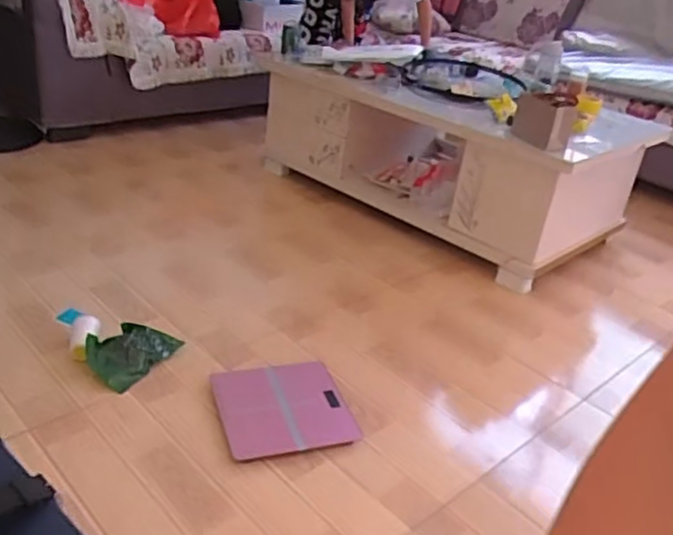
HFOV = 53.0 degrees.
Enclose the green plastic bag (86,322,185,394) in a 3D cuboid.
[{"bbox_3d":[-0.434,0.176,1.442,0.142,0.049,0.195,24,39,29],"label":"green plastic bag"}]

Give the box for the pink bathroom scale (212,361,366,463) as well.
[{"bbox_3d":[-0.106,0.279,1.354,0.248,0.027,0.254,-9,35,-17],"label":"pink bathroom scale"}]

